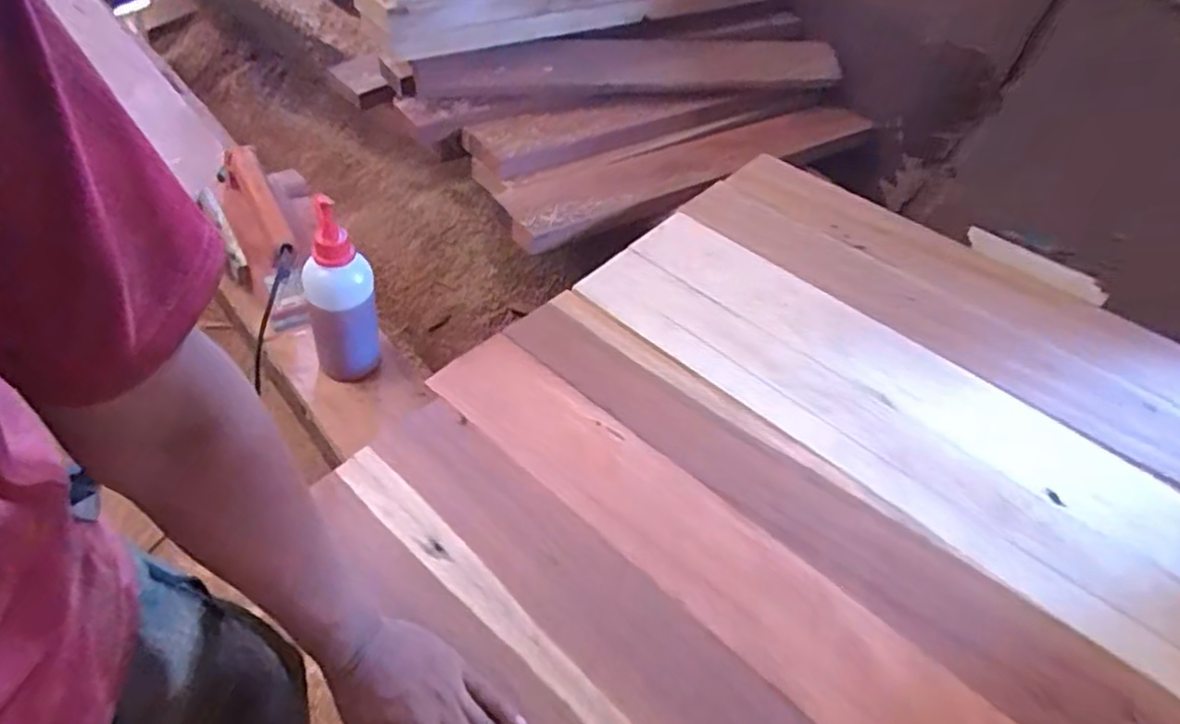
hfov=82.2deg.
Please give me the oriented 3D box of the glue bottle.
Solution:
[{"bbox_3d":[-0.270,-0.069,0.733,0.073,0.193,0.070,-18,55,-22],"label":"glue bottle"}]

